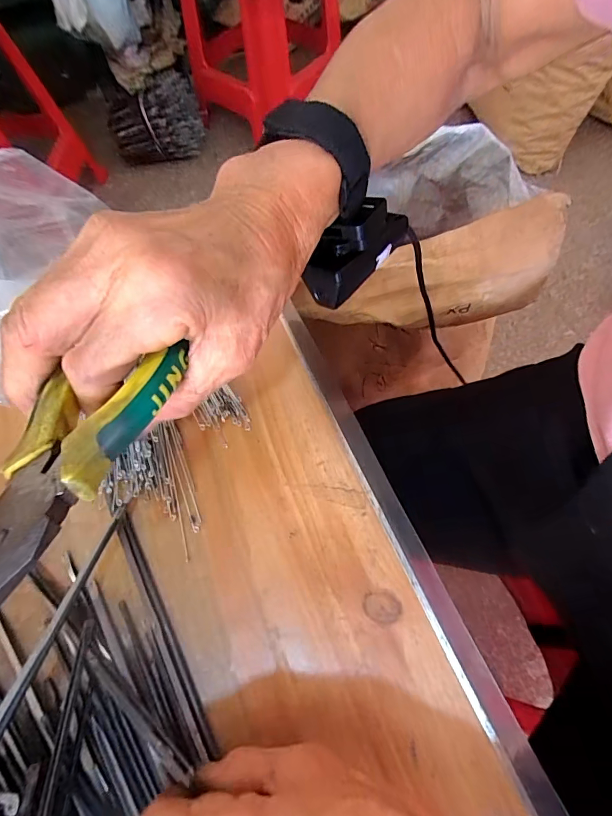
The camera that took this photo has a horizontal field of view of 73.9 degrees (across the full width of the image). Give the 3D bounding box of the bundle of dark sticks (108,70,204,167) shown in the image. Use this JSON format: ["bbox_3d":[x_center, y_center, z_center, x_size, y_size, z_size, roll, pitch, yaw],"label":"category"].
[{"bbox_3d":[-0.489,-0.940,1.344,0.301,0.176,0.206,-21,65,-7],"label":"bundle of dark sticks"}]

